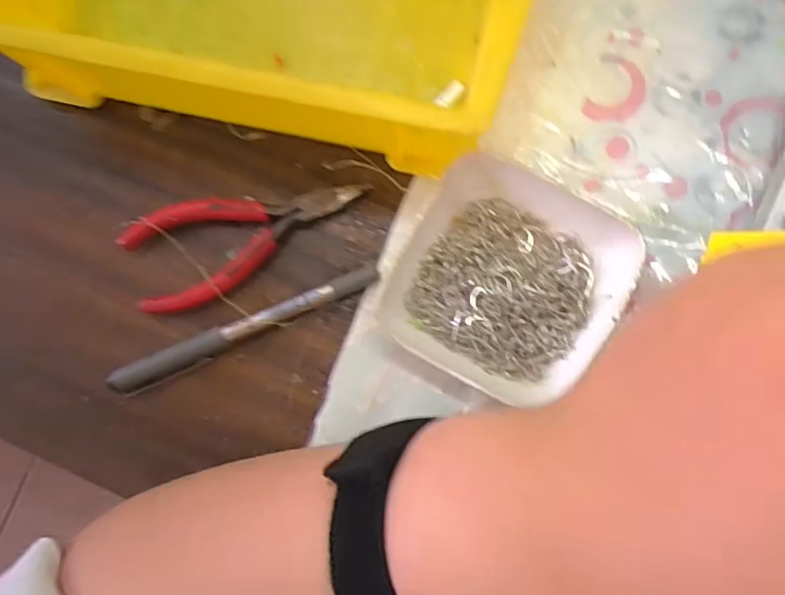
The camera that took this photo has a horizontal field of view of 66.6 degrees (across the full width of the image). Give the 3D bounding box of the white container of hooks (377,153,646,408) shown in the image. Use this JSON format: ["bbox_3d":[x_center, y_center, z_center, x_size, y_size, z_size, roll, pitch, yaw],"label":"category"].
[{"bbox_3d":[0.053,-0.006,0.275,0.096,0.022,0.093,29,87,5],"label":"white container of hooks"}]

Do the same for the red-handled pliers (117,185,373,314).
[{"bbox_3d":[-0.069,-0.030,0.290,0.115,0.015,0.049,-17,84,1],"label":"red-handled pliers"}]

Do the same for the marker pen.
[{"bbox_3d":[-0.071,0.013,0.287,0.135,0.012,0.013,-25,84,1],"label":"marker pen"}]

